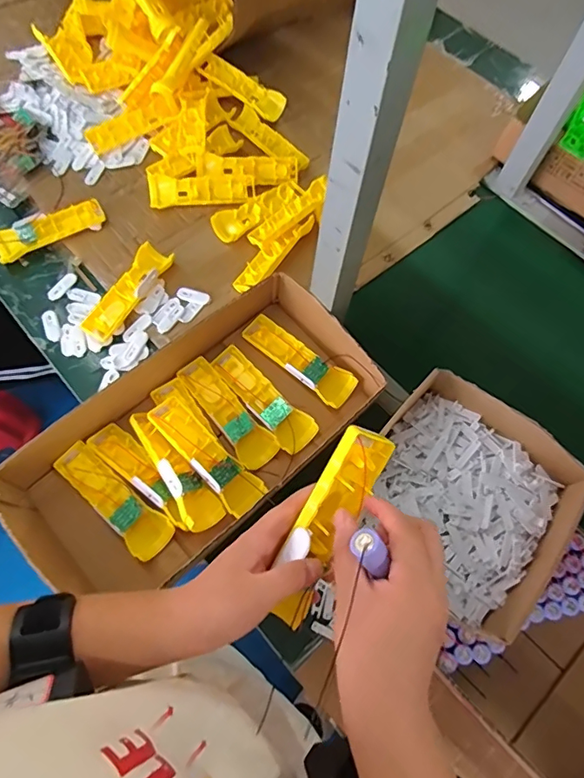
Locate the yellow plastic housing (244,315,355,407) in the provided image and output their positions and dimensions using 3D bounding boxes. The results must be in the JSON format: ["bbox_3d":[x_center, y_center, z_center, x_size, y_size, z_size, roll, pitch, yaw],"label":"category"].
[{"bbox_3d":[0.007,-0.039,0.668,0.164,0.027,0.050,37,69,13],"label":"yellow plastic housing"}]

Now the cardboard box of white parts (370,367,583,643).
[{"bbox_3d":[0.173,0.106,0.512,0.197,0.055,0.207,35,70,14],"label":"cardboard box of white parts"}]

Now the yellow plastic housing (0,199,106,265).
[{"bbox_3d":[-0.364,-0.239,0.752,0.161,0.031,0.042,-26,70,-14],"label":"yellow plastic housing"}]

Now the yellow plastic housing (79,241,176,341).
[{"bbox_3d":[-0.234,-0.137,0.712,0.046,0.030,0.156,31,68,11],"label":"yellow plastic housing"}]

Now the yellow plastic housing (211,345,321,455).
[{"bbox_3d":[-0.039,0.011,0.644,0.046,0.021,0.167,-39,73,-19],"label":"yellow plastic housing"}]

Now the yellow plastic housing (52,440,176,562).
[{"bbox_3d":[-0.211,0.128,0.583,0.163,0.023,0.049,37,69,13],"label":"yellow plastic housing"}]

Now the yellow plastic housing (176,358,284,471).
[{"bbox_3d":[-0.083,0.025,0.636,0.046,0.022,0.163,-34,72,-17],"label":"yellow plastic housing"}]

